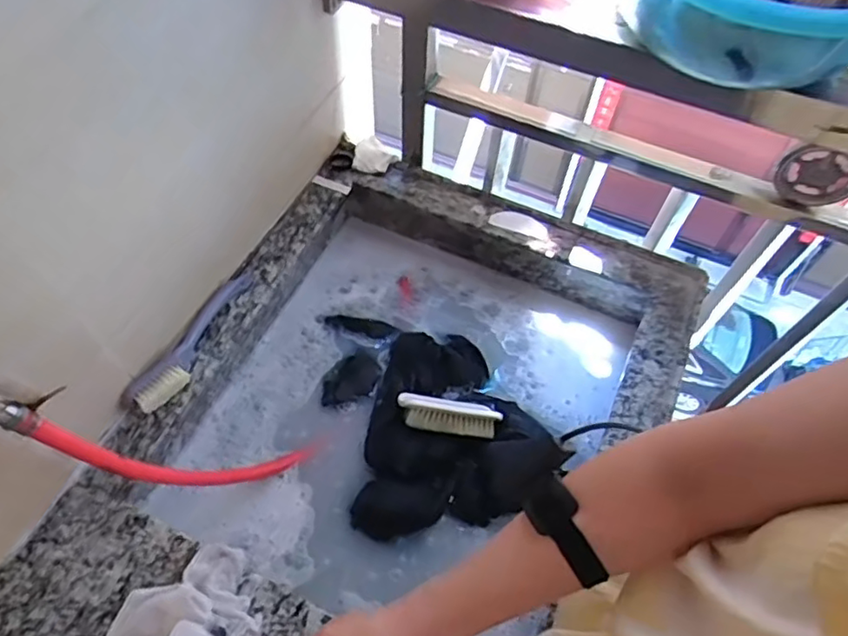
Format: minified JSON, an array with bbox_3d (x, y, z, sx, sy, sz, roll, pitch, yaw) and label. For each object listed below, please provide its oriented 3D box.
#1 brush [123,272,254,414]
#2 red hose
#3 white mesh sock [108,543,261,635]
[{"bbox_3d":[-0.284,0.019,0.775,0.044,0.037,0.223,20,59,10],"label":"brush"},{"bbox_3d":[-0.253,0.156,0.688,0.091,0.390,0.023,-38,62,11],"label":"red hose"},{"bbox_3d":[-0.217,0.293,0.606,0.145,0.031,0.125,29,61,15],"label":"white mesh sock"}]

